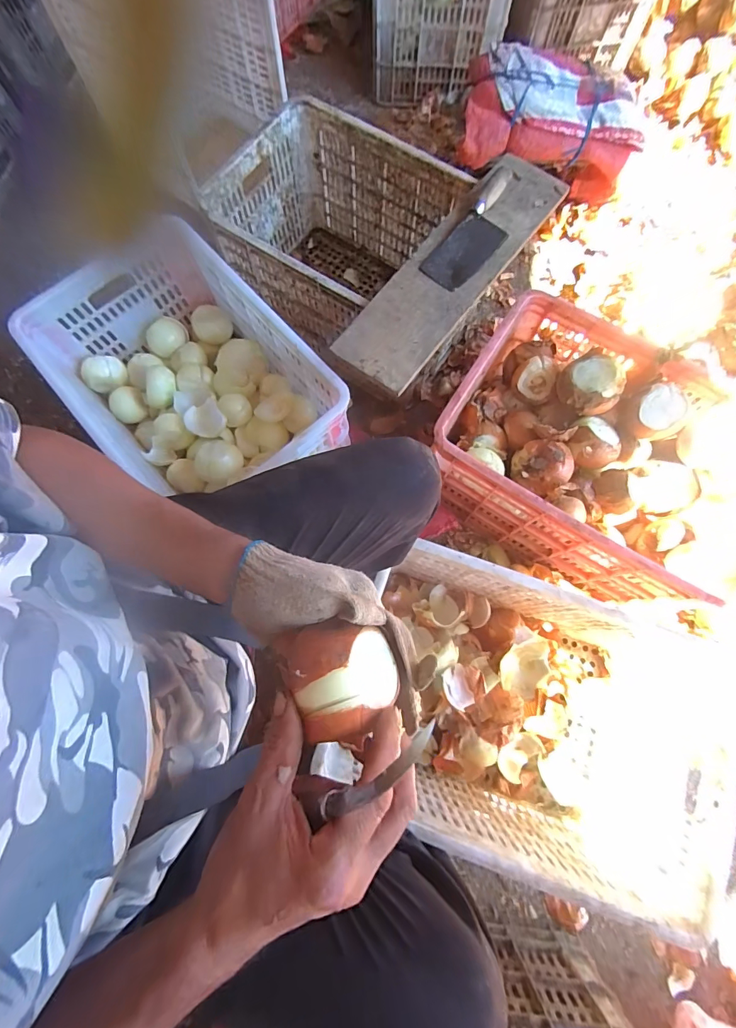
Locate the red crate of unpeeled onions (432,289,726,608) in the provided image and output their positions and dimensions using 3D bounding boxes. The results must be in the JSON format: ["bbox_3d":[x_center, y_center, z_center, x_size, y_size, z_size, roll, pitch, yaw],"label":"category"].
[{"bbox_3d":[0.381,-0.110,0.759,0.457,0.238,0.375,32,78,8],"label":"red crate of unpeeled onions"}]

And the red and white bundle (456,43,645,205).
[{"bbox_3d":[0.385,-0.832,0.902,0.363,0.183,0.215,3,76,1],"label":"red and white bundle"}]

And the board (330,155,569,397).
[{"bbox_3d":[0.137,-0.403,0.691,0.142,0.025,0.464,38,85,4],"label":"board"}]

